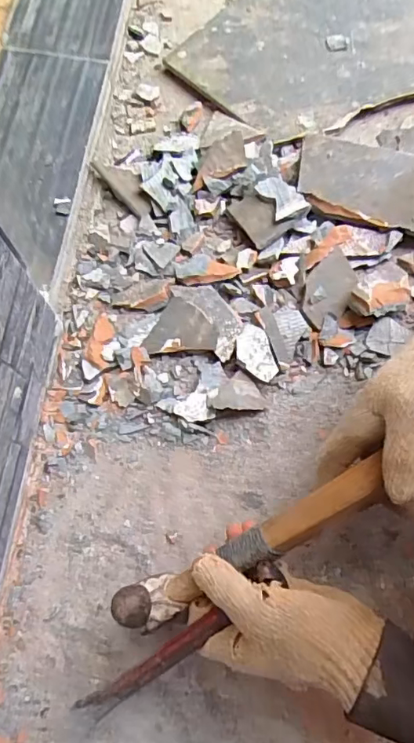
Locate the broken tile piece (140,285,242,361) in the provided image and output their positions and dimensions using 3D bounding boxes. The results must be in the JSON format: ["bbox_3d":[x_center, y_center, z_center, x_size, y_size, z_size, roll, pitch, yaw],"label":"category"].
[{"bbox_3d":[-0.010,-0.044,0.512,0.078,0.021,0.078,24,74,8],"label":"broken tile piece"}]

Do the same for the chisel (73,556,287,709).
[{"bbox_3d":[-0.021,0.194,0.376,0.186,0.011,0.020,-41,75,9],"label":"chisel"}]

